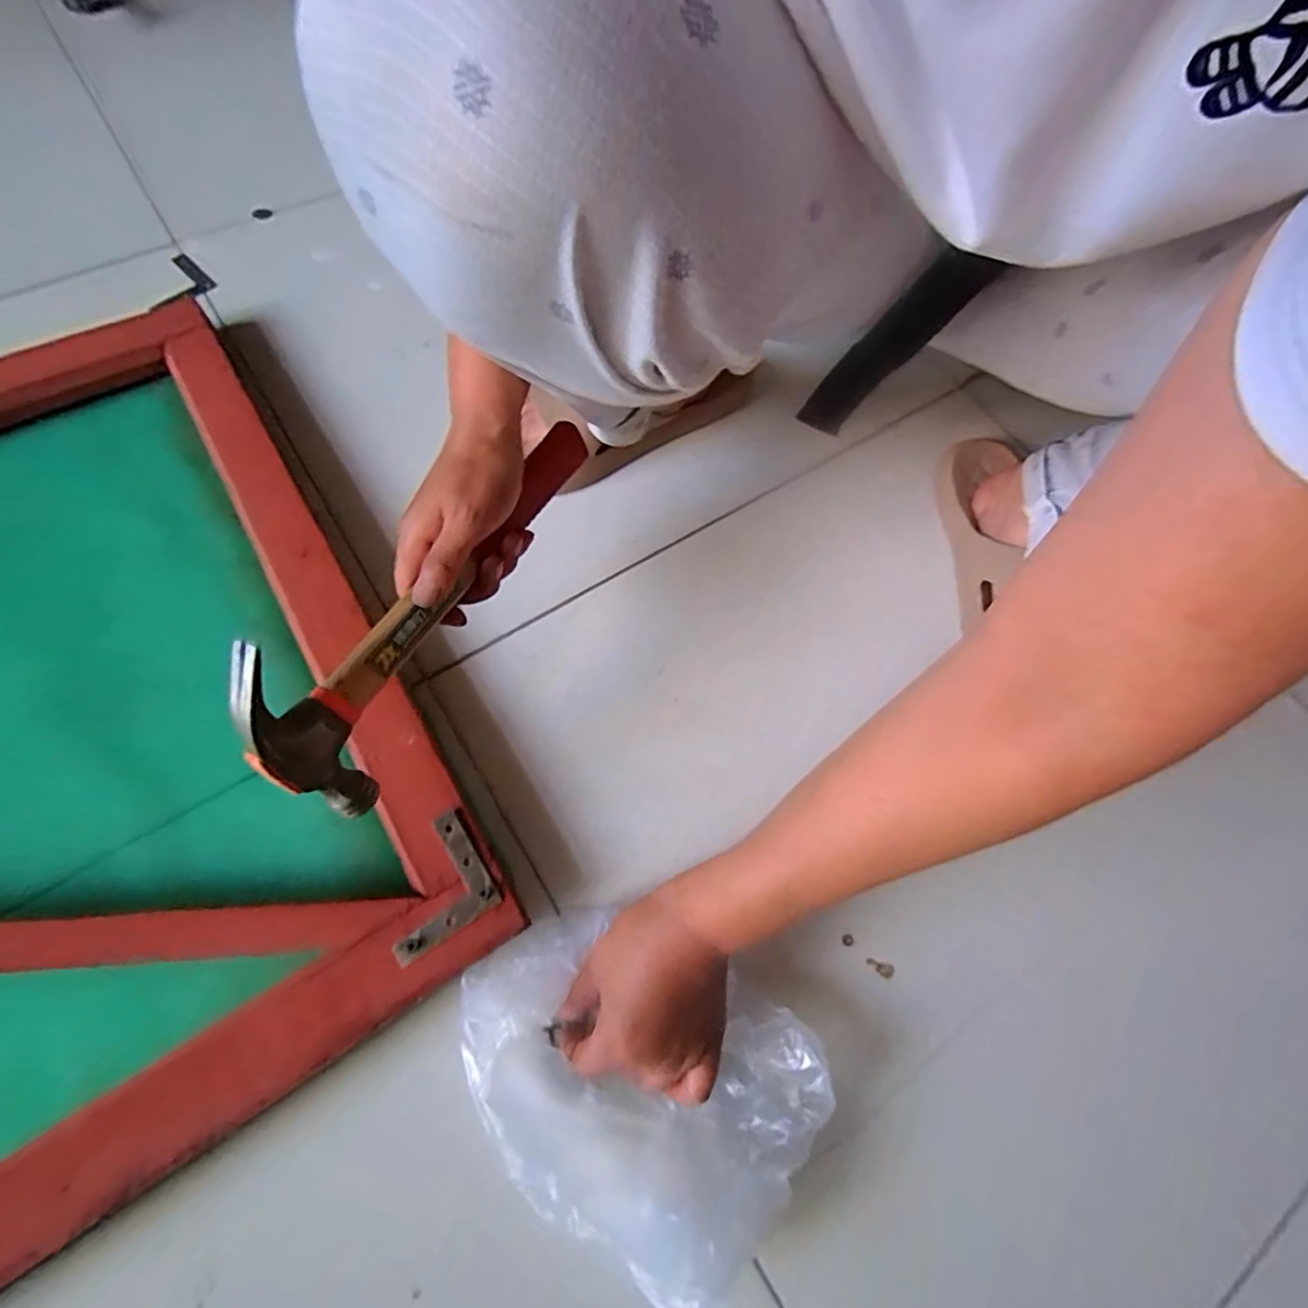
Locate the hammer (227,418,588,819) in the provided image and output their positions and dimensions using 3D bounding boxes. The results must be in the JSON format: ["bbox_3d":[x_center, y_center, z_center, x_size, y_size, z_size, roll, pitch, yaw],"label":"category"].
[{"bbox_3d":[-0.136,-0.055,0.357,0.020,0.106,0.286,8,63,38],"label":"hammer"}]

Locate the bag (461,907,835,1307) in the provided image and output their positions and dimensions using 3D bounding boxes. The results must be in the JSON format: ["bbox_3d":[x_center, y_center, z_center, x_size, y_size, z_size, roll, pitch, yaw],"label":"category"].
[{"bbox_3d":[-0.015,0.244,0.341,0.207,0.056,0.148,31,69,11],"label":"bag"}]

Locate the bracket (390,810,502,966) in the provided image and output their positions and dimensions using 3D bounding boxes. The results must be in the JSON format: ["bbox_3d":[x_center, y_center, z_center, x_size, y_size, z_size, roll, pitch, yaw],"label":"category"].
[{"bbox_3d":[-0.141,0.146,0.372,0.066,0.006,0.065,-31,73,-14],"label":"bracket"}]

